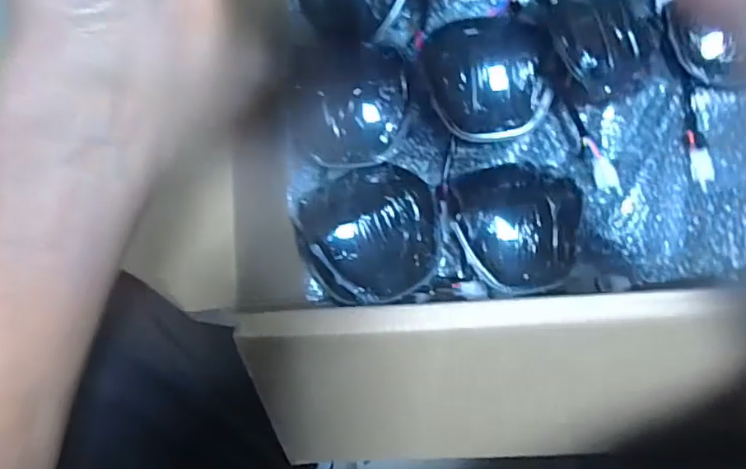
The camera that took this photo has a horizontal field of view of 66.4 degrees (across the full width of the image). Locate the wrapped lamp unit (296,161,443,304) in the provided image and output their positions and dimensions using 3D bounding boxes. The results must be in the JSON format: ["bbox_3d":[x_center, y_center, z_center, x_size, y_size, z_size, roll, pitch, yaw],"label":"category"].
[{"bbox_3d":[-0.002,-0.003,0.525,0.125,0.057,0.124,-1,84,5],"label":"wrapped lamp unit"}]

